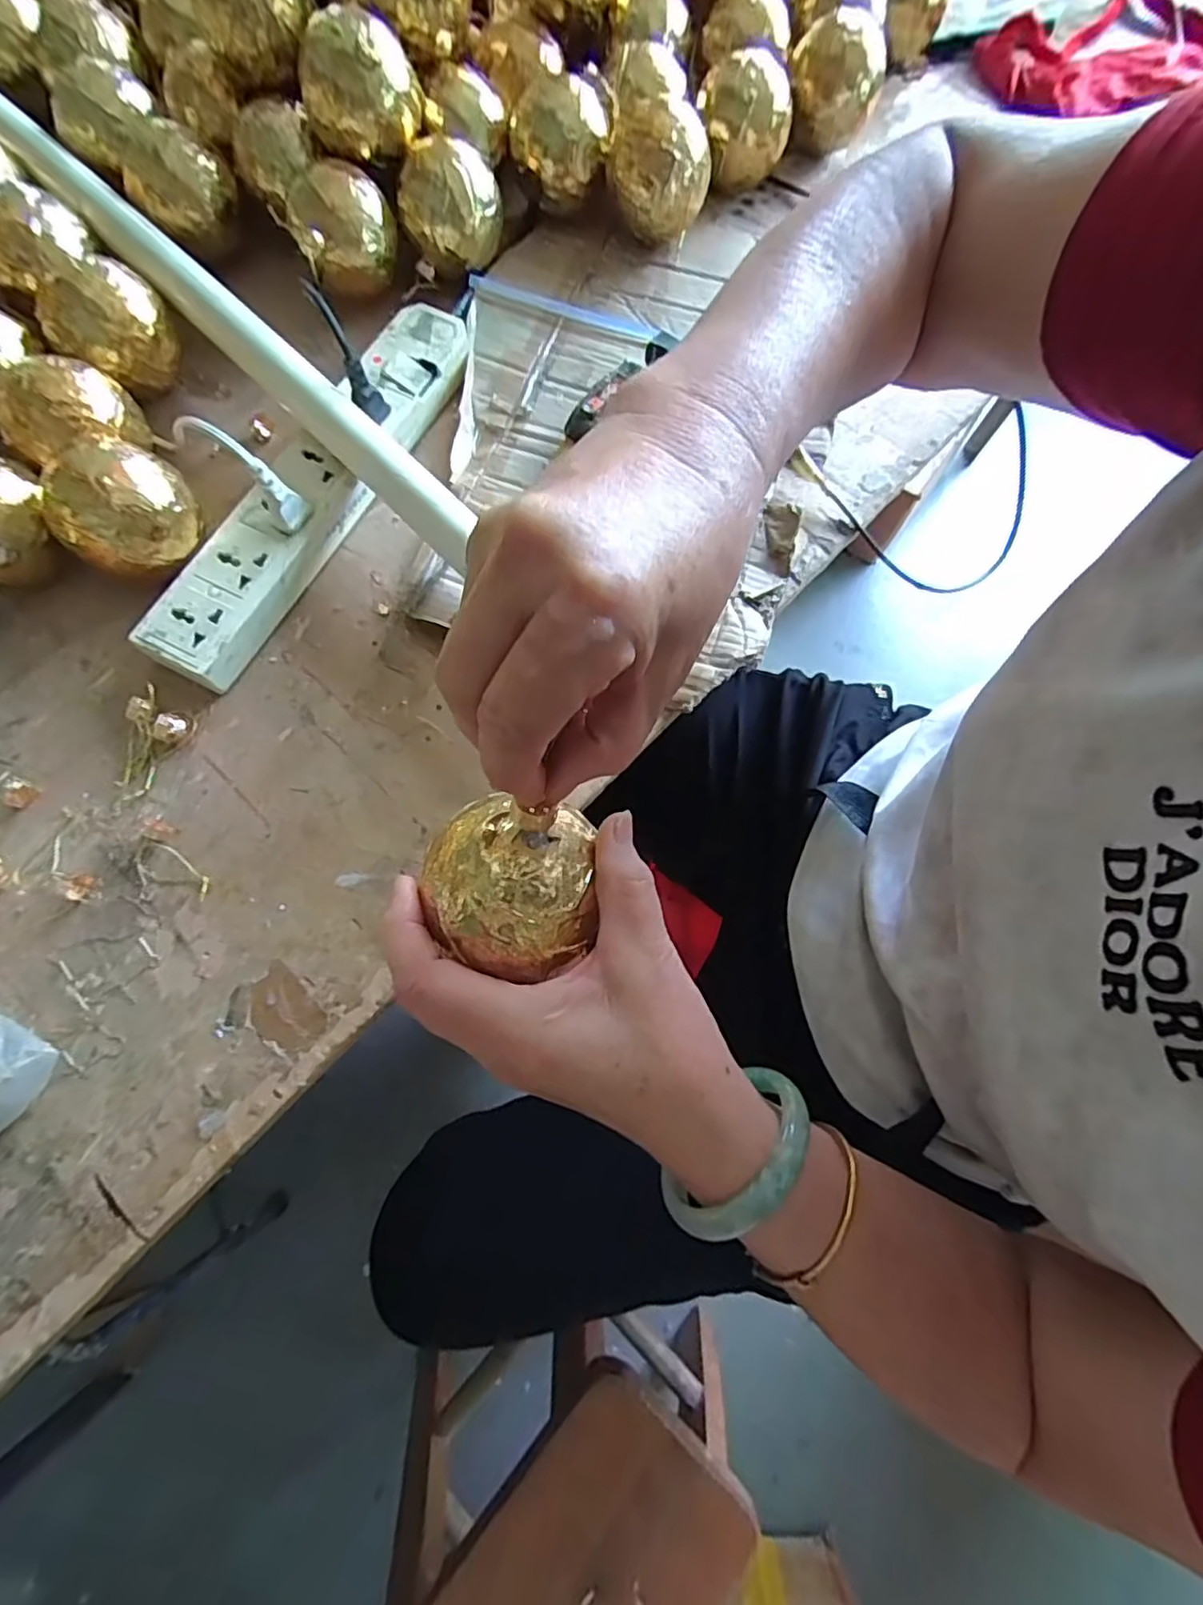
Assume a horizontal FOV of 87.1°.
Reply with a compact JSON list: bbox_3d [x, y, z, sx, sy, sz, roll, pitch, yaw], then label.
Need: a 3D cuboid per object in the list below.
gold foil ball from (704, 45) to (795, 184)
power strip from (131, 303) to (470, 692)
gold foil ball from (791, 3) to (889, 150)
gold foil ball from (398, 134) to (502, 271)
[{"bbox_3d":[0.116,-0.542,0.508,0.068,0.076,0.068,1,74,-2],"label":"gold foil ball"},{"bbox_3d":[-0.187,-0.214,0.425,0.061,0.030,0.311,26,75,5],"label":"power strip"},{"bbox_3d":[0.191,-0.589,0.514,0.070,0.062,0.064,1,74,-2],"label":"gold foil ball"},{"bbox_3d":[-0.111,-0.438,0.465,0.072,0.058,0.065,-11,75,-5],"label":"gold foil ball"}]

